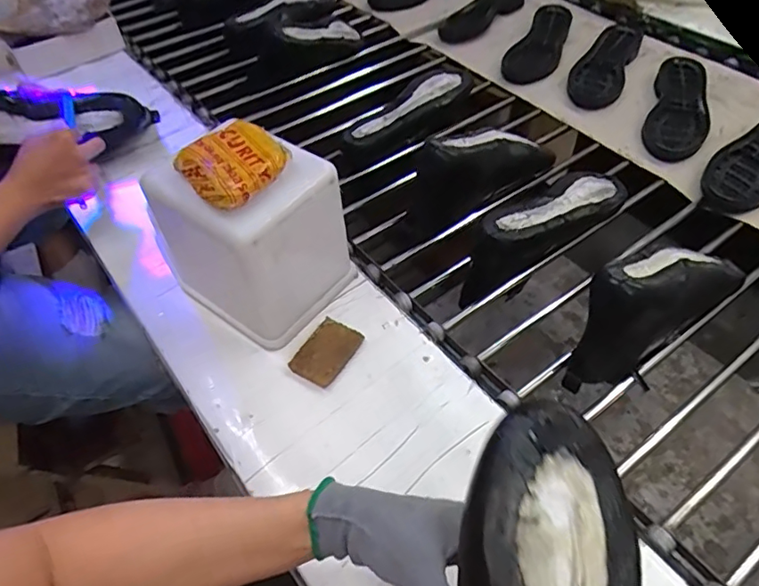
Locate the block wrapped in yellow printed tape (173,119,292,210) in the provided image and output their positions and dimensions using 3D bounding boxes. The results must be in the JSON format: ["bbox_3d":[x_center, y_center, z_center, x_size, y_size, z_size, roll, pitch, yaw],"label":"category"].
[{"bbox_3d":[-0.131,-0.119,0.486,0.083,0.023,0.083,36,61,27],"label":"block wrapped in yellow printed tape"}]

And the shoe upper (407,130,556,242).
[{"bbox_3d":[0.133,-0.175,0.734,0.249,0.107,0.072,-29,55,-20],"label":"shoe upper"}]

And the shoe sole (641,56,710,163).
[{"bbox_3d":[0.478,-0.299,0.857,0.086,0.031,0.235,18,54,16],"label":"shoe sole"}]

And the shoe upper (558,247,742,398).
[{"bbox_3d":[0.297,0.009,0.581,0.241,0.106,0.095,-37,58,-24],"label":"shoe upper"}]

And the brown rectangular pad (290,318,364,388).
[{"bbox_3d":[-0.055,0.062,0.559,0.049,0.016,0.071,25,56,21],"label":"brown rectangular pad"}]

